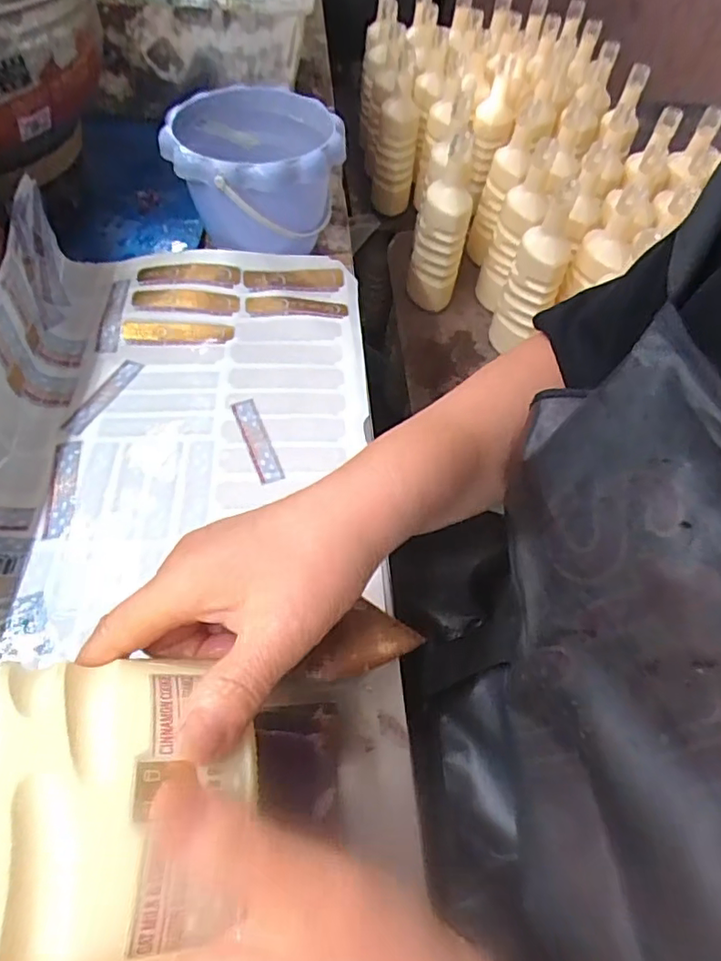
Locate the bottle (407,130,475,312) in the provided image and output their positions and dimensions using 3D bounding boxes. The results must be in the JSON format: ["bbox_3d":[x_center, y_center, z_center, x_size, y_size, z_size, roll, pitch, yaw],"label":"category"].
[{"bbox_3d":[0.129,-0.399,0.934,0.083,0.260,0.094,11,53,2],"label":"bottle"}]

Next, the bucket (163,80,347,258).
[{"bbox_3d":[-0.094,-0.275,0.543,0.153,0.114,0.142,-6,56,-8],"label":"bucket"}]

